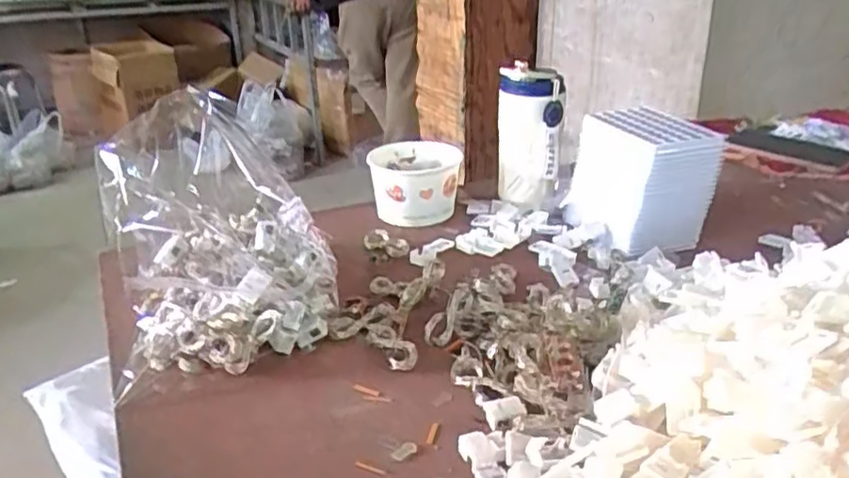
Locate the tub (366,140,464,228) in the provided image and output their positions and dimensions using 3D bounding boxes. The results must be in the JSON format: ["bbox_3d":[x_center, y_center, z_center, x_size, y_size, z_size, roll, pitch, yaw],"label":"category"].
[{"bbox_3d":[-0.009,-0.067,0.840,0.107,0.083,0.110,-2,25,1],"label":"tub"}]

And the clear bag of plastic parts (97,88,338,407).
[{"bbox_3d":[-0.178,-0.011,0.613,0.166,0.176,0.220,-6,25,-8],"label":"clear bag of plastic parts"}]

